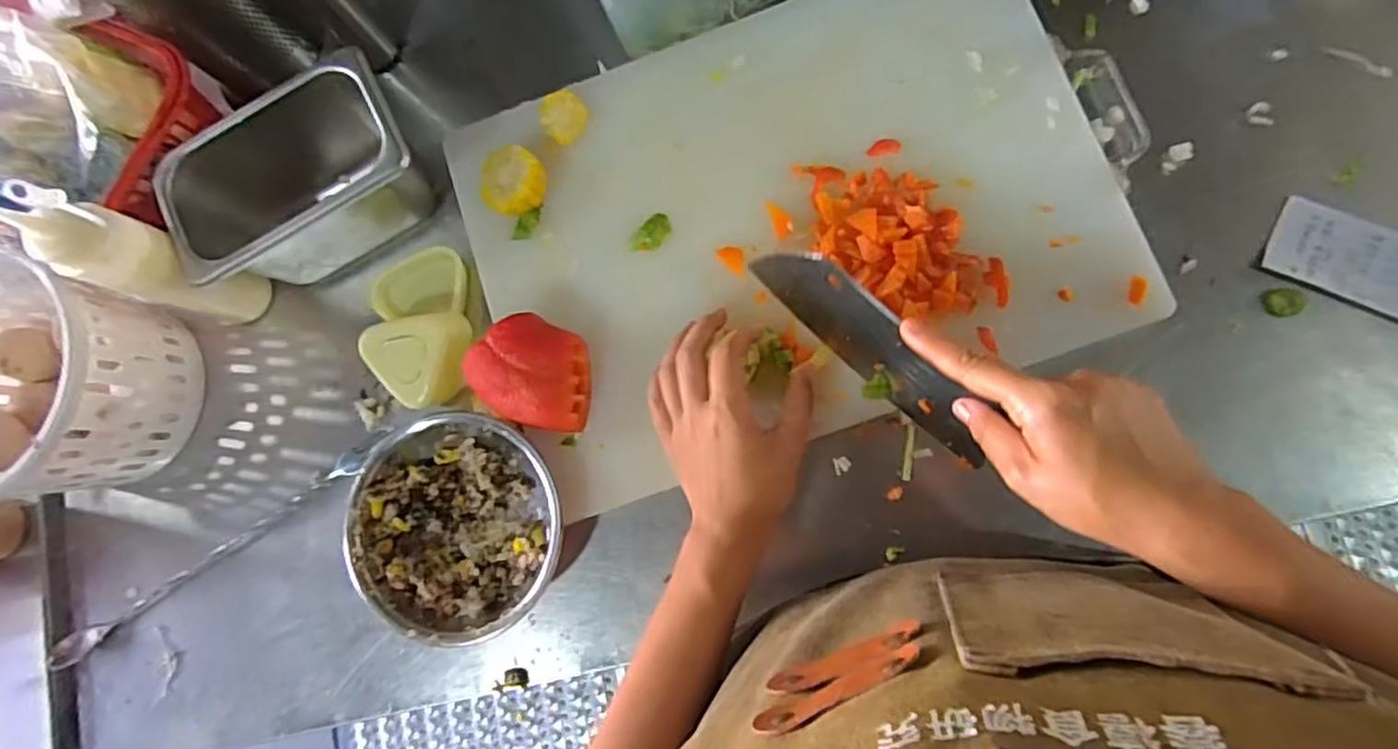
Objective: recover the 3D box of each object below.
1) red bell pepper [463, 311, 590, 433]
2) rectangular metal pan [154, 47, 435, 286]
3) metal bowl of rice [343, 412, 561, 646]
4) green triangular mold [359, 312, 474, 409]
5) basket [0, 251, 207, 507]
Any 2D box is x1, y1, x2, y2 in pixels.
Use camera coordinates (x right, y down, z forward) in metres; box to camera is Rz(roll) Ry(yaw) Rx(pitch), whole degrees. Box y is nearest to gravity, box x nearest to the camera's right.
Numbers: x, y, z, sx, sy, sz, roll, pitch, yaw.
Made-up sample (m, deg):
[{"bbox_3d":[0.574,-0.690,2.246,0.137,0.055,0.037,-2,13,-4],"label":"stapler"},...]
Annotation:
[{"bbox_3d":[-0.113,-0.002,0.486,0.082,0.054,0.070,18,87,7],"label":"red bell pepper"},{"bbox_3d":[-0.286,-0.146,0.510,0.166,0.074,0.125,-27,83,3],"label":"rectangular metal pan"},{"bbox_3d":[-0.167,0.103,0.494,0.145,0.044,0.144,-1,86,7],"label":"metal bowl of rice"},{"bbox_3d":[-0.197,-0.010,0.507,0.069,0.038,0.064,-18,83,4],"label":"green triangular mold"},{"bbox_3d":[-0.480,0.014,0.507,0.170,0.118,0.152,-13,84,5],"label":"basket"}]

